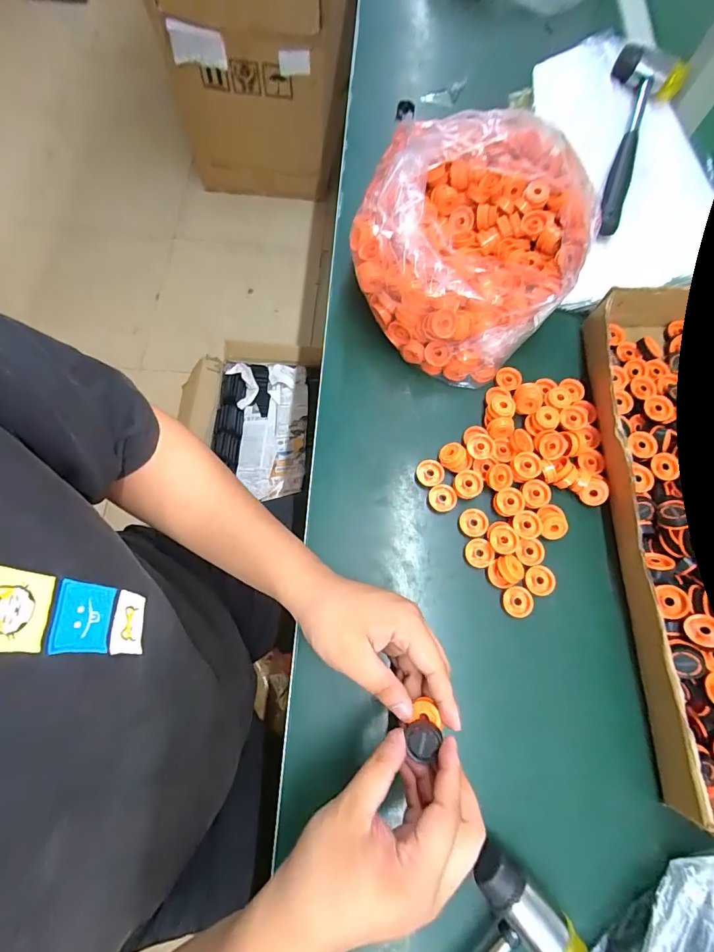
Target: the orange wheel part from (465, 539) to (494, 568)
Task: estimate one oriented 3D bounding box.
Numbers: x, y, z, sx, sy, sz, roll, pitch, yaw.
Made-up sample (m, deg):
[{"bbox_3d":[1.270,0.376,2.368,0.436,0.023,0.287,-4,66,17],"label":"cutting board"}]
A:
[{"bbox_3d":[0.111,0.070,0.388,0.024,0.005,0.025,-3,72,-3],"label":"orange wheel part"}]

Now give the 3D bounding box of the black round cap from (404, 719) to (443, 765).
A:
[{"bbox_3d":[0.046,0.181,0.291,0.023,0.009,0.024,1,72,-2],"label":"black round cap"}]

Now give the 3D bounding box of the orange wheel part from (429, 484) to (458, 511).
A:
[{"bbox_3d":[0.081,0.021,0.405,0.026,0.007,0.024,1,72,-2],"label":"orange wheel part"}]

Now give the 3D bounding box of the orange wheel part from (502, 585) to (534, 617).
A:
[{"bbox_3d":[0.143,0.112,0.380,0.026,0.007,0.025,1,72,-2],"label":"orange wheel part"}]

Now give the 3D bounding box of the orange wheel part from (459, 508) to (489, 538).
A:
[{"bbox_3d":[0.109,0.043,0.397,0.026,0.004,0.026,-3,72,-3],"label":"orange wheel part"}]

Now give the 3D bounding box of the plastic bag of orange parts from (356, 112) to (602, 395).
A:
[{"bbox_3d":[0.123,-0.235,0.414,0.240,0.156,0.196,-41,78,-14],"label":"plastic bag of orange parts"}]

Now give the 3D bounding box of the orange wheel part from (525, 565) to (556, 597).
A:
[{"bbox_3d":[0.164,0.094,0.385,0.025,0.006,0.026,1,72,-2],"label":"orange wheel part"}]

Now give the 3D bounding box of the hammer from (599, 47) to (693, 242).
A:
[{"bbox_3d":[0.299,-0.390,0.480,0.079,0.046,0.256,27,73,6],"label":"hammer"}]

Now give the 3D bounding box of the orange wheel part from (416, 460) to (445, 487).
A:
[{"bbox_3d":[0.071,-0.002,0.414,0.025,0.009,0.025,1,72,-2],"label":"orange wheel part"}]

